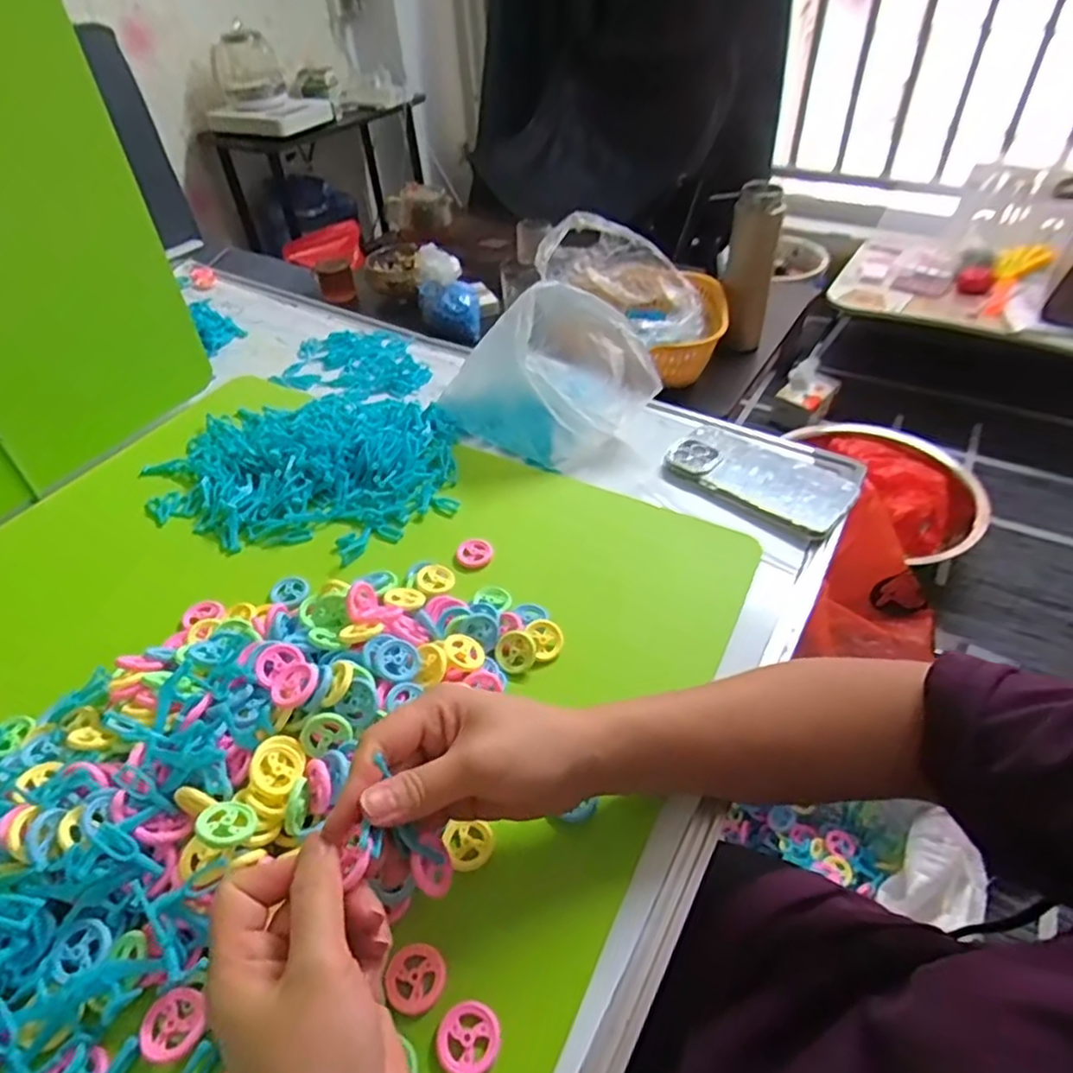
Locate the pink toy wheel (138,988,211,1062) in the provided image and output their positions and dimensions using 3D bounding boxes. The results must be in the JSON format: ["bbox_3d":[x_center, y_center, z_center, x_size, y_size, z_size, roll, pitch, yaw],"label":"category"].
[{"bbox_3d":[-0.176,0.235,0.325,0.031,0.004,0.029,-2,43,2],"label":"pink toy wheel"}]

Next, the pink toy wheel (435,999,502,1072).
[{"bbox_3d":[-0.032,0.237,0.317,0.030,0.004,0.030,-2,43,2],"label":"pink toy wheel"}]

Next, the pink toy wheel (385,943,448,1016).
[{"bbox_3d":[-0.061,0.224,0.342,0.030,0.004,0.029,-2,43,2],"label":"pink toy wheel"}]

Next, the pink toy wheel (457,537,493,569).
[{"bbox_3d":[-0.052,0.014,0.563,0.029,0.011,0.027,-2,43,2],"label":"pink toy wheel"}]

